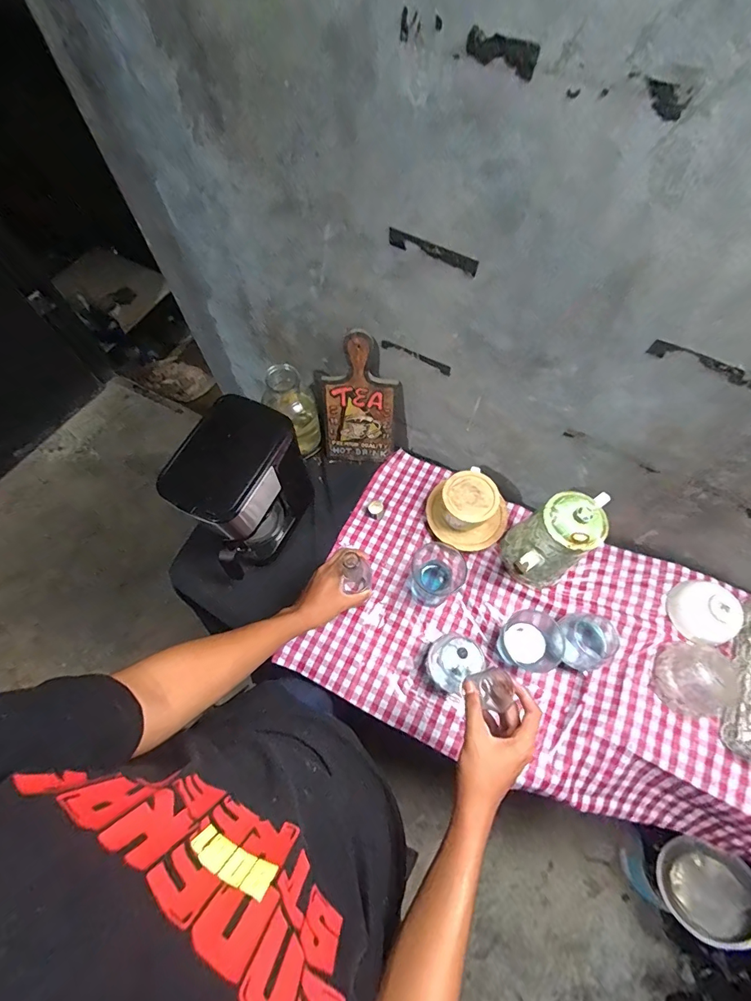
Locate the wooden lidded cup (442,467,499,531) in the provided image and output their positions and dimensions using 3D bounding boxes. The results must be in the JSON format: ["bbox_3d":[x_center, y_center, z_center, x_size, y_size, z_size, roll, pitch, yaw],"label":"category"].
[{"bbox_3d":[0.170,0.003,0.786,0.100,0.086,0.109,-3,66,-1],"label":"wooden lidded cup"}]

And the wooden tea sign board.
[{"bbox_3d":[-0.030,-0.182,0.795,0.138,0.275,0.015,4,49,1],"label":"wooden tea sign board"}]

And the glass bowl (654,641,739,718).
[{"bbox_3d":[0.515,0.284,0.666,0.101,0.074,0.110,0,66,0],"label":"glass bowl"}]

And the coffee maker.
[{"bbox_3d":[-0.223,-0.016,0.718,0.133,0.254,0.196,24,68,11],"label":"coffee maker"}]

